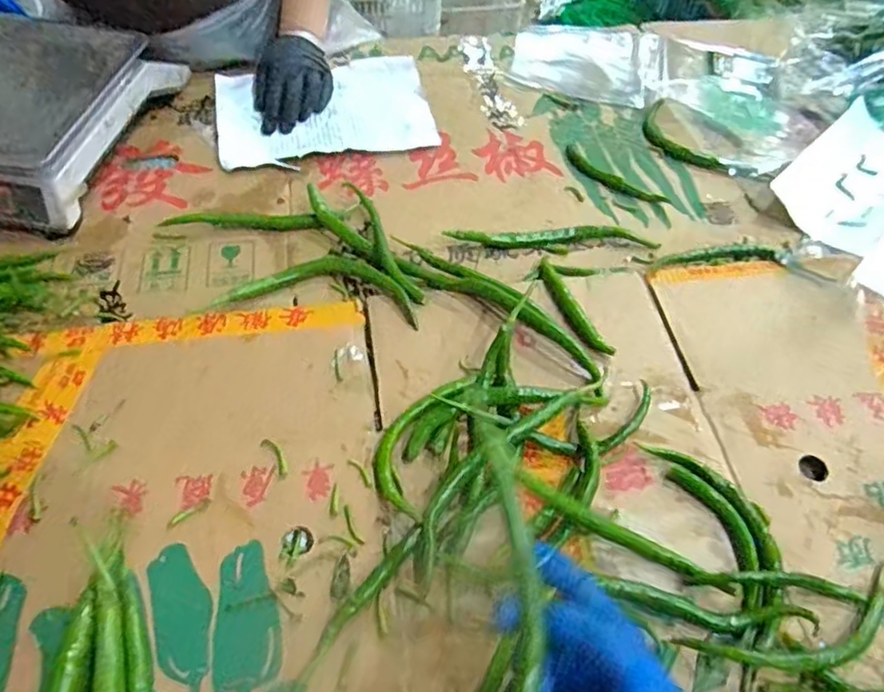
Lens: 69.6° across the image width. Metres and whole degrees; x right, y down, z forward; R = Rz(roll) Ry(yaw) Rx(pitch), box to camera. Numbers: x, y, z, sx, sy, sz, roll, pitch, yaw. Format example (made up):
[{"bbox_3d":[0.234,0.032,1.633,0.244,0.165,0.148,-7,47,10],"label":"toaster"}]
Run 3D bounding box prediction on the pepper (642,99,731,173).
[{"bbox_3d":[0.300,-0.266,0.822,0.057,0.011,0.150,-17,55,-15],"label":"pepper"}]

